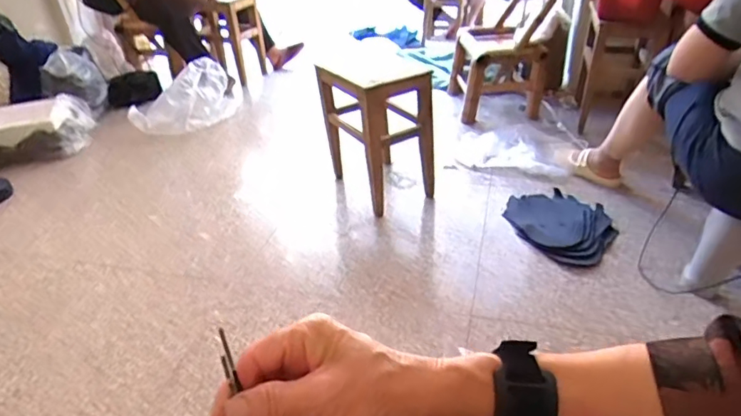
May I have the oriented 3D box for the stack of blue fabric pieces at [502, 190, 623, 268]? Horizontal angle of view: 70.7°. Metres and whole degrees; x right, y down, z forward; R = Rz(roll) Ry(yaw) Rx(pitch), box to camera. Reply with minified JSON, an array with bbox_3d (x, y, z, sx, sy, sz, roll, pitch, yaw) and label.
[{"bbox_3d":[0.537,0.032,1.472,0.264,0.038,0.335,-23,37,-27],"label":"stack of blue fabric pieces"}]

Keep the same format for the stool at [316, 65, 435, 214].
[{"bbox_3d":[0.016,-0.229,1.603,0.225,0.392,0.312,-20,36,-23],"label":"stool"}]

